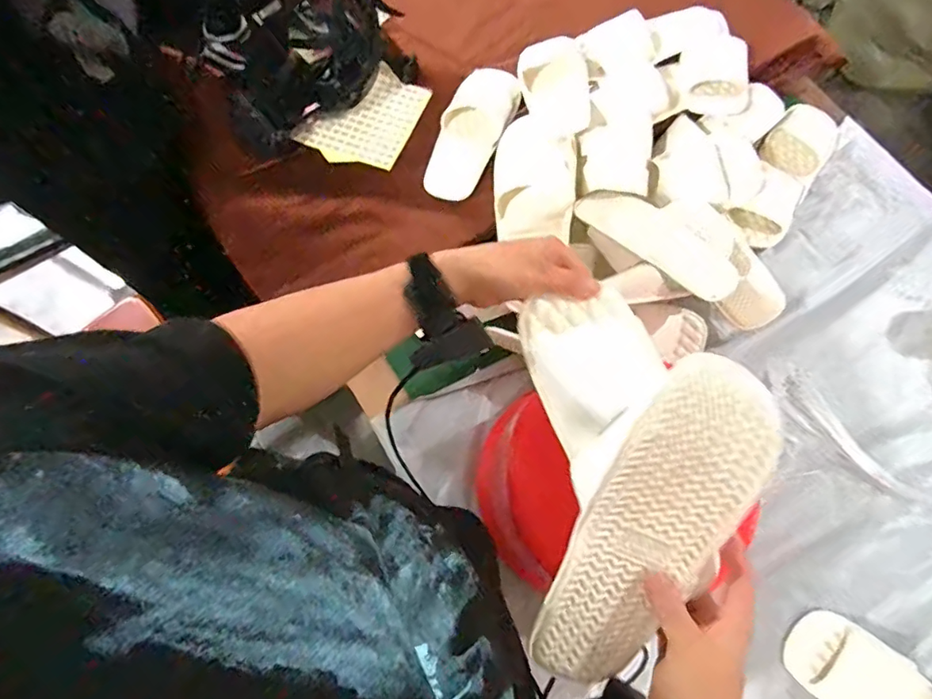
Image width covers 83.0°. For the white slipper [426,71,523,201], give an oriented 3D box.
[{"bbox_3d":[0.005,-0.320,0.789,0.099,0.047,0.214,24,75,8],"label":"white slipper"}]

